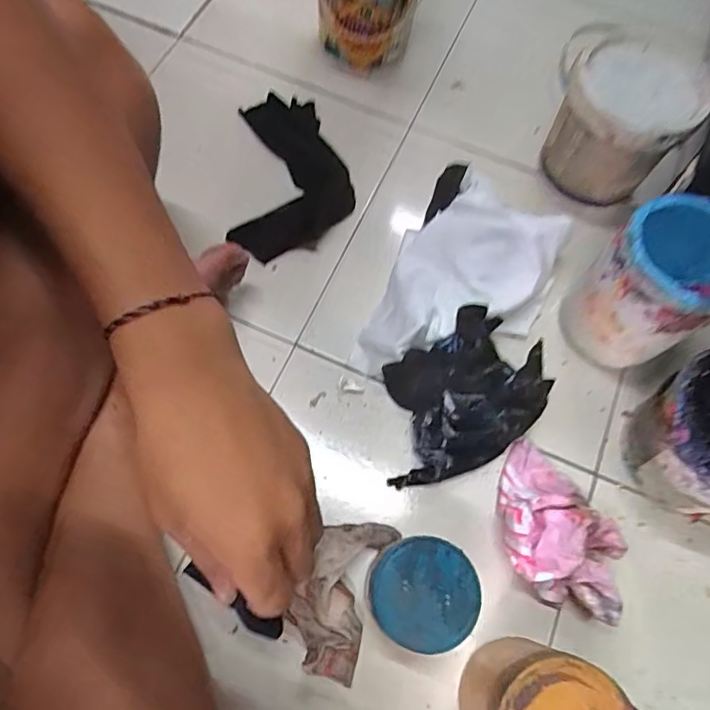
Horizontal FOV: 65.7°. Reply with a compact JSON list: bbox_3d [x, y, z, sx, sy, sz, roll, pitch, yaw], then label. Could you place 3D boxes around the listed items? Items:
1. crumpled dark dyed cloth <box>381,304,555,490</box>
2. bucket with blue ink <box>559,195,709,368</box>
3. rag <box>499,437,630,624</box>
[{"bbox_3d":[0.087,0.040,0.482,0.162,0.050,0.119,-34,74,-14],"label":"crumpled dark dyed cloth"},{"bbox_3d":[0.254,-0.058,0.478,0.106,0.141,0.096,-38,75,-15],"label":"bucket with blue ink"},{"bbox_3d":[0.166,0.146,0.443,0.091,0.056,0.152,-34,74,-14],"label":"rag"}]

